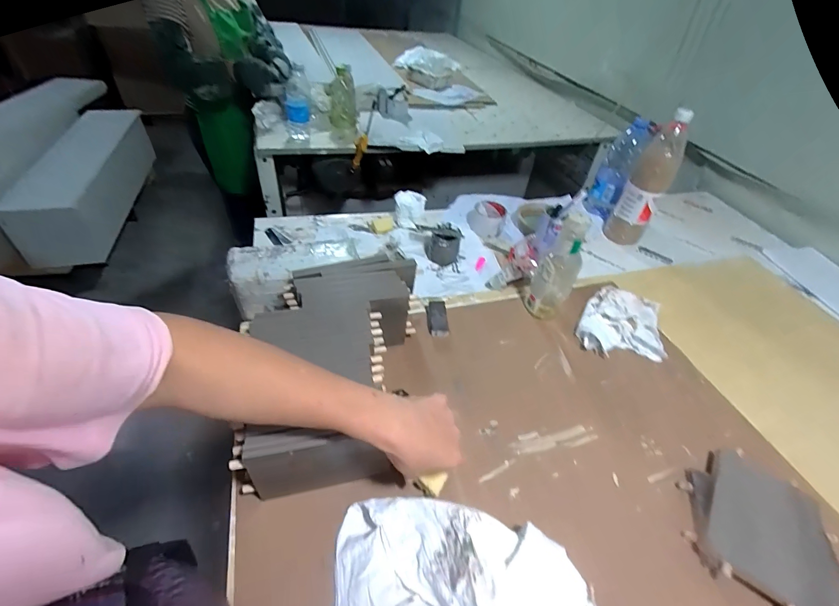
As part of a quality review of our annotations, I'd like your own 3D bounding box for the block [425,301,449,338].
[{"bbox_3d":[0.032,0.028,0.687,0.034,0.018,0.080,1,44,-6],"label":"block"}]

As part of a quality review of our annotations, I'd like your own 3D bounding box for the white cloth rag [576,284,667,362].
[{"bbox_3d":[0.376,0.031,0.715,0.154,0.032,0.173,15,44,9],"label":"white cloth rag"}]

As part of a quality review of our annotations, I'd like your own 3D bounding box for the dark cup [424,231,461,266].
[{"bbox_3d":[0.049,-0.127,0.846,0.068,0.071,0.068,1,44,-6],"label":"dark cup"}]

